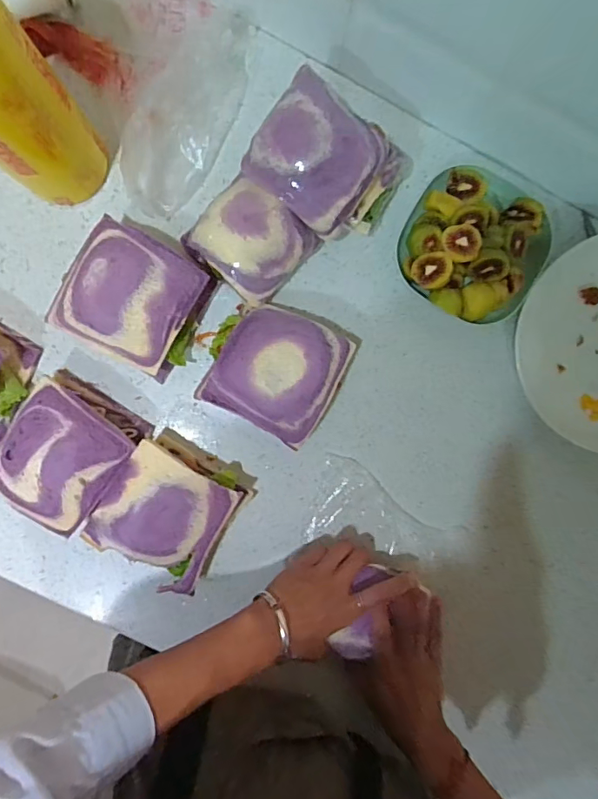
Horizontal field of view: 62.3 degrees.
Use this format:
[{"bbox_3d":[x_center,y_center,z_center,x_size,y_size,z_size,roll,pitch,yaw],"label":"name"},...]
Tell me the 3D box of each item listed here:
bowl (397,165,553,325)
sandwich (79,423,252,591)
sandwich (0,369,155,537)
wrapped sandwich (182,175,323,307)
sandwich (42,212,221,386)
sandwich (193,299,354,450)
[{"bbox_3d":[0.178,-0.155,0.494,0.141,0.058,0.140,0,93,-3],"label":"bowl"},{"bbox_3d":[-0.124,0.110,0.484,0.121,0.065,0.123,30,91,-4],"label":"sandwich"},{"bbox_3d":[-0.226,0.051,0.481,0.110,0.058,0.123,36,91,-4],"label":"sandwich"},{"bbox_3d":[-0.046,-0.152,0.480,0.099,0.057,0.094,42,90,-4],"label":"wrapped sandwich"},{"bbox_3d":[-0.152,-0.098,0.479,0.122,0.059,0.125,31,91,-4],"label":"sandwich"},{"bbox_3d":[-0.025,-0.032,0.486,0.126,0.060,0.119,25,92,-4],"label":"sandwich"}]

